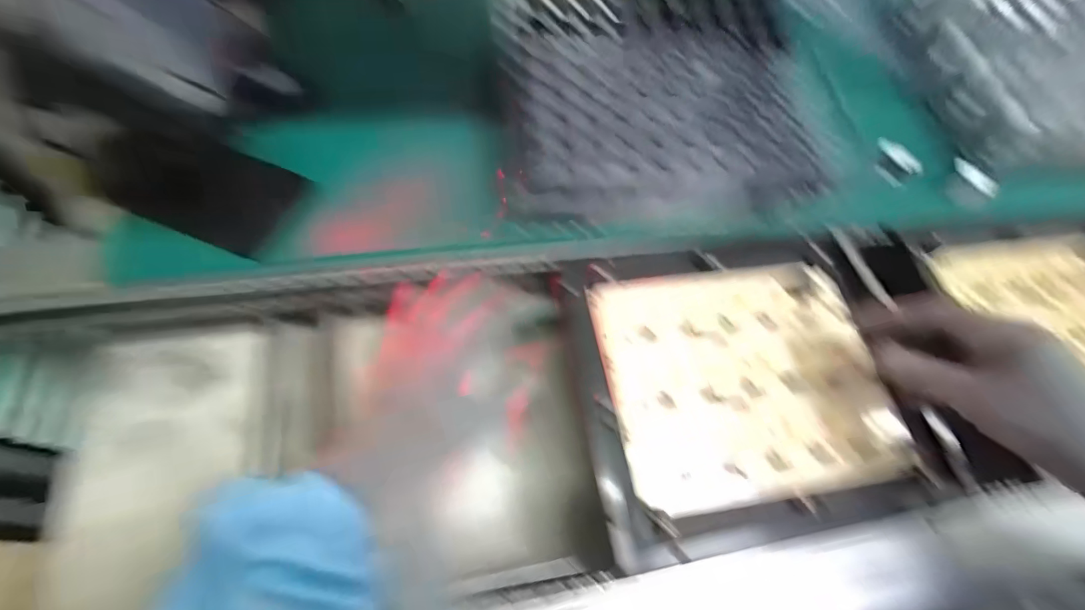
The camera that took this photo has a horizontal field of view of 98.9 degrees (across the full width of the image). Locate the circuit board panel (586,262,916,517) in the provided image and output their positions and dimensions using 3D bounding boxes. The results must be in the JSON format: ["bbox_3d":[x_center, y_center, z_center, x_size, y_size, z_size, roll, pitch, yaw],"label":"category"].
[{"bbox_3d":[0.157,0.053,0.360,0.214,0.012,0.176,-8,66,-7],"label":"circuit board panel"}]

